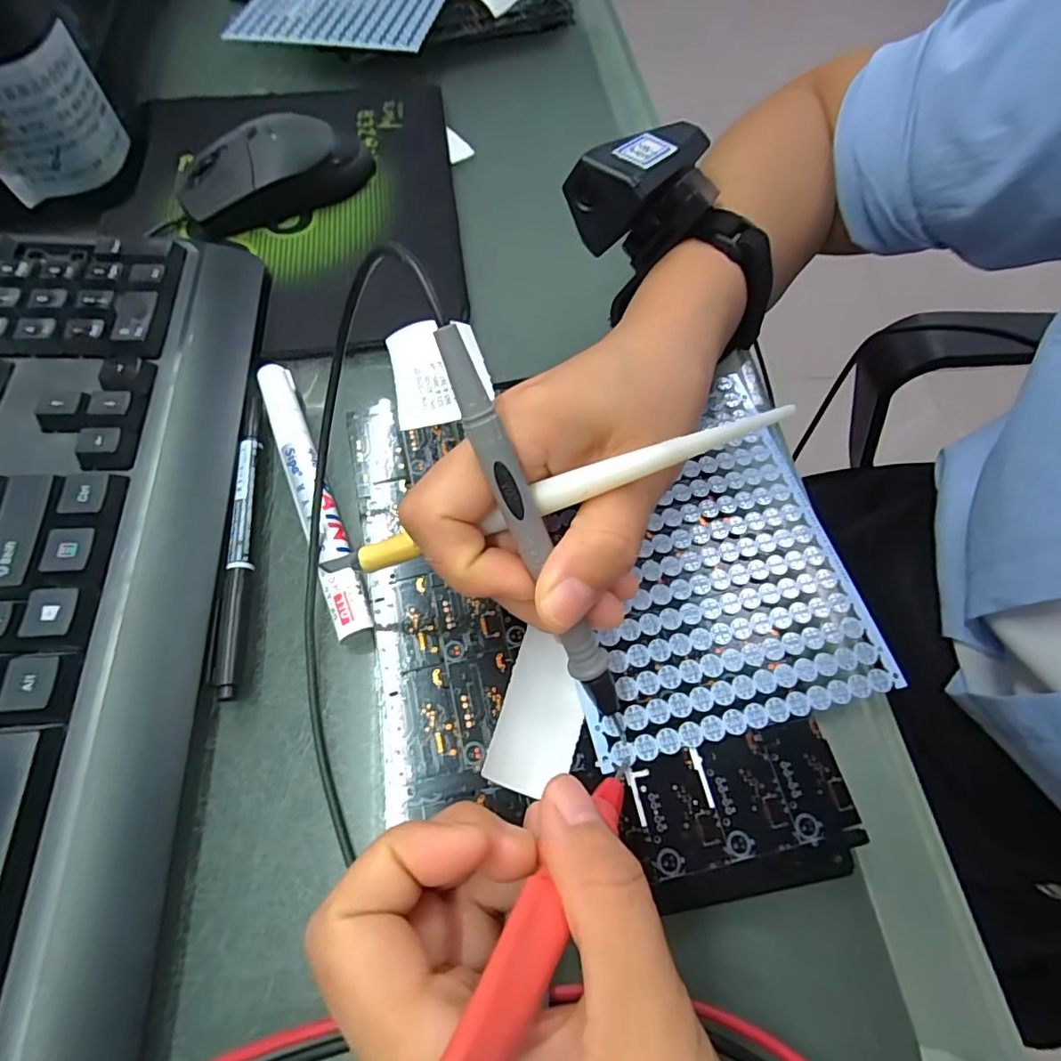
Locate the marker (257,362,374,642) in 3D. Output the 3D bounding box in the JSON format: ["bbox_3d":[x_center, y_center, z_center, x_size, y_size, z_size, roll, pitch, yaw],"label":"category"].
[{"bbox_3d":[-0.096,-0.017,0.242,0.017,0.012,0.141,-22,66,-11],"label":"marker"}]

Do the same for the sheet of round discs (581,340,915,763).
[{"bbox_3d":[0.066,0.002,0.230,0.114,0.004,0.152,-11,64,-6],"label":"sheet of round discs"}]

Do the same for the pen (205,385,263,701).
[{"bbox_3d":[-0.123,0.000,0.239,0.014,0.011,0.140,-4,63,-3],"label":"pen"}]

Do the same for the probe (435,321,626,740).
[{"bbox_3d":[0.005,0.011,0.164,0.011,0.142,0.012,-31,25,-15],"label":"probe"}]

